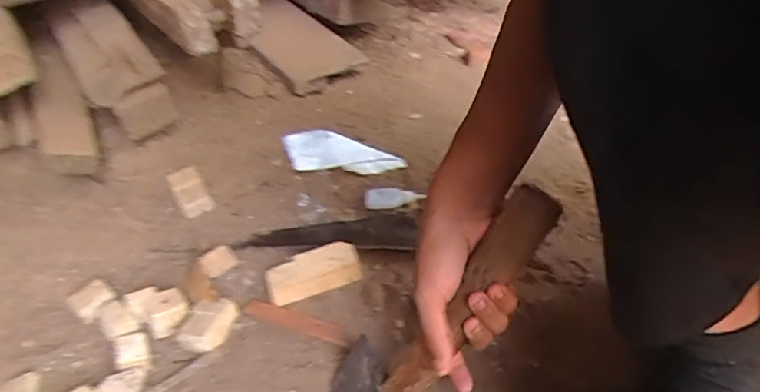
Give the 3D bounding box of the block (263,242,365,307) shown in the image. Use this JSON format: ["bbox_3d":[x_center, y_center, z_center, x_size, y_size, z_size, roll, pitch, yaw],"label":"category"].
[{"bbox_3d":[-0.079,0.088,0.640,0.106,0.026,0.052,-13,39,-15],"label":"block"}]

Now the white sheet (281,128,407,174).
[{"bbox_3d":[-0.056,-0.073,0.838,0.176,0.027,0.088,0,38,0],"label":"white sheet"}]

